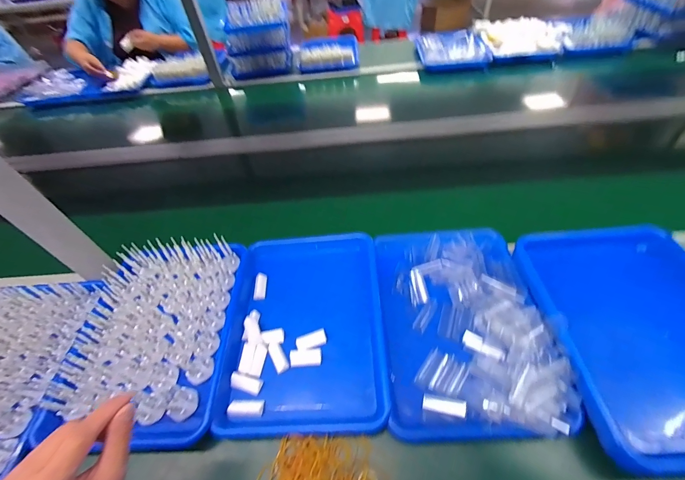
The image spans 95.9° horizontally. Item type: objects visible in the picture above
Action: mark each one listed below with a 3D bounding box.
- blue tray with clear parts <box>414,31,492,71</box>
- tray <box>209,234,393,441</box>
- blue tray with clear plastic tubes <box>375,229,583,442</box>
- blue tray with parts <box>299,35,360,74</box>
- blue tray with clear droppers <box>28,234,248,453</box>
[{"bbox_3d":[0.419,-0.746,1.207,0.252,0.047,0.315,-1,49,6],"label":"blue tray with clear parts"},{"bbox_3d":[-0.064,0.130,0.512,0.251,0.027,0.332,-5,49,3],"label":"tray"},{"bbox_3d":[0.181,0.111,0.479,0.230,0.044,0.332,-2,49,5],"label":"blue tray with clear plastic tubes"},{"bbox_3d":[-0.053,-0.760,1.259,0.253,0.077,0.192,-9,49,-1],"label":"blue tray with parts"},{"bbox_3d":[-0.306,0.134,0.485,0.249,0.070,0.317,-5,49,2],"label":"blue tray with clear droppers"}]

